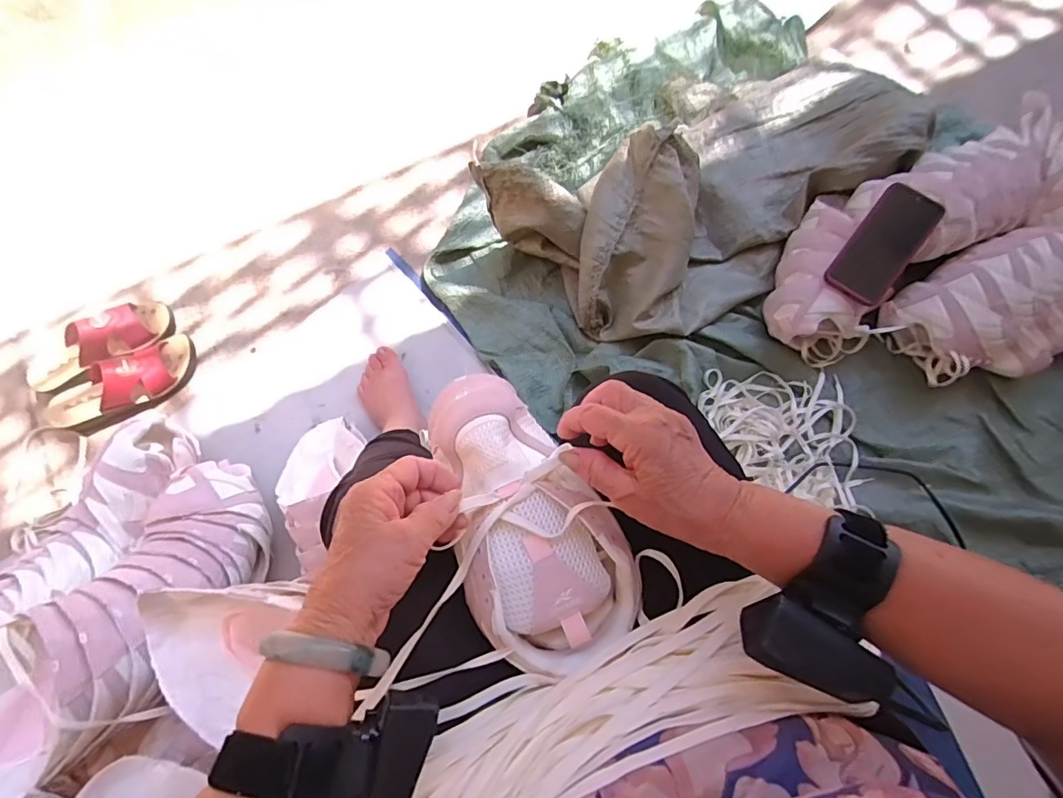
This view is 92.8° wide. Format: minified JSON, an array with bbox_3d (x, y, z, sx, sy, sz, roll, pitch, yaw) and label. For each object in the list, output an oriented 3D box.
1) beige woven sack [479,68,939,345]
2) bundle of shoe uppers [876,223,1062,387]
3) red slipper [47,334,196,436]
[{"bbox_3d":[0.291,-0.363,0.824,0.634,0.156,0.375,-39,79,-10],"label":"beige woven sack"},{"bbox_3d":[0.750,-0.144,0.806,0.351,0.115,0.207,-22,76,-6],"label":"bundle of shoe uppers"},{"bbox_3d":[-0.652,-0.024,0.799,0.223,0.082,0.098,-25,77,-7],"label":"red slipper"}]

